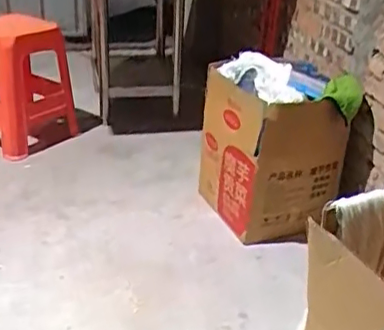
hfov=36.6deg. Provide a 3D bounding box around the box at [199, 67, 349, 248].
[{"bbox_3d":[0.235,-0.032,1.857,0.311,0.448,0.392,-11,31,-28],"label":"box"}]

